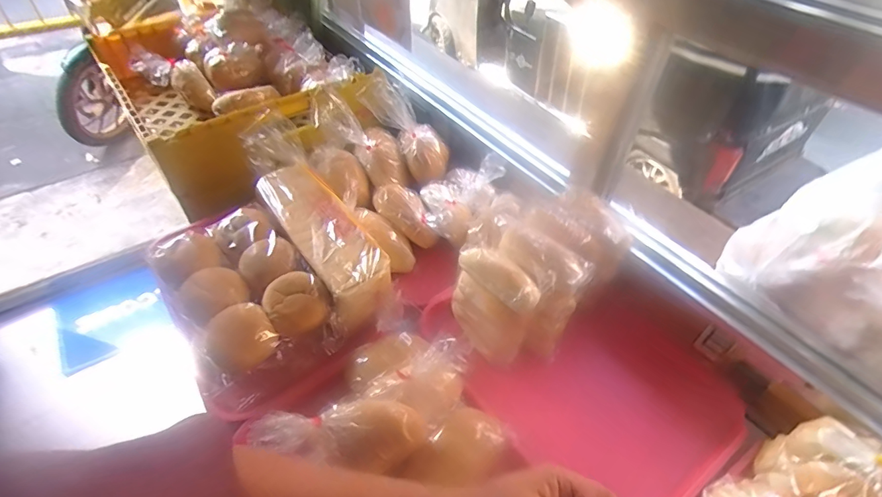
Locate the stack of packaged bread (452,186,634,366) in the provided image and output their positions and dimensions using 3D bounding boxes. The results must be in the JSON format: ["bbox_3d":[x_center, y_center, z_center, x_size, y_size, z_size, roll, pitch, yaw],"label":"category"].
[{"bbox_3d":[0.145,0.039,0.669,0.246,0.149,0.156,-30,54,-28],"label":"stack of packaged bread"}]

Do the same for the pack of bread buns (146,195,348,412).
[{"bbox_3d":[-0.289,0.068,0.655,0.186,0.092,0.281,-27,53,-25],"label":"pack of bread buns"}]

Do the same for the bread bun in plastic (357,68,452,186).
[{"bbox_3d":[-0.066,-0.224,0.837,0.079,0.225,0.081,-23,42,21],"label":"bread bun in plastic"}]

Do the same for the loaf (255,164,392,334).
[{"bbox_3d":[-0.193,-0.017,0.724,0.102,0.079,0.314,-27,53,-25],"label":"loaf"}]

